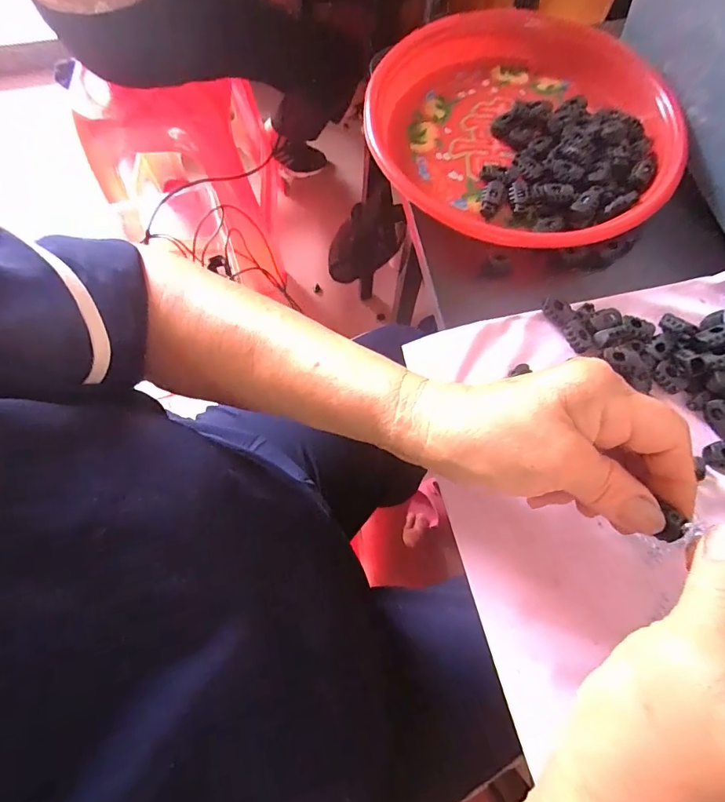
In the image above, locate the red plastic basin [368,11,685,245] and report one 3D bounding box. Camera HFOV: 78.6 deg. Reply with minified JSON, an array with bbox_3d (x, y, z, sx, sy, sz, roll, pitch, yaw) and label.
[{"bbox_3d":[0.122,-0.215,0.347,0.228,0.049,0.231,0,70,0],"label":"red plastic basin"}]

